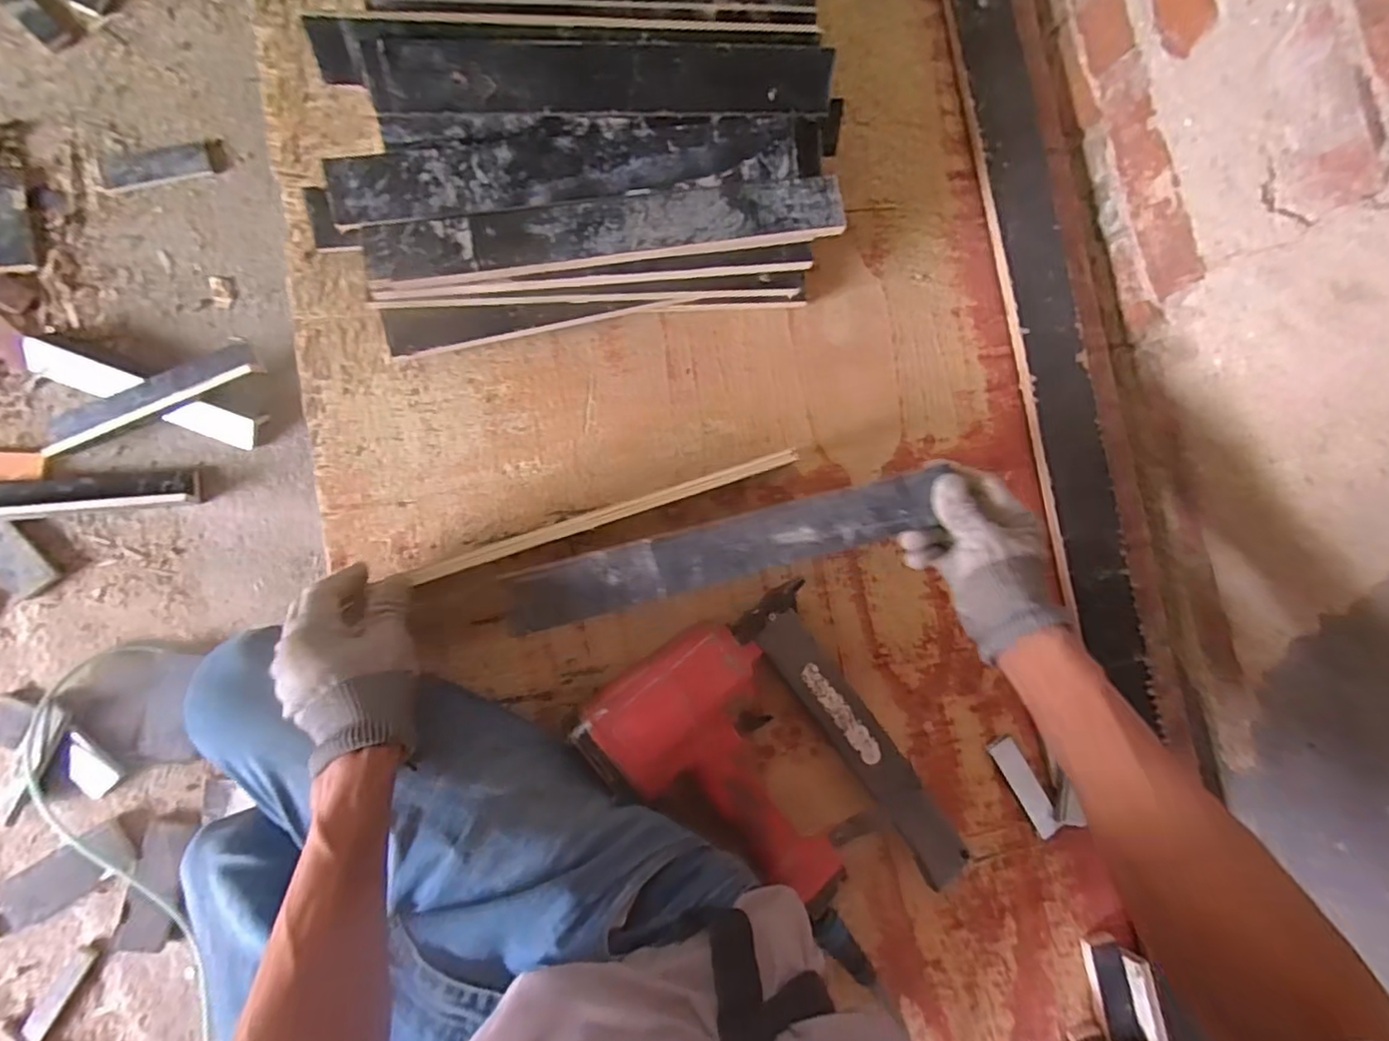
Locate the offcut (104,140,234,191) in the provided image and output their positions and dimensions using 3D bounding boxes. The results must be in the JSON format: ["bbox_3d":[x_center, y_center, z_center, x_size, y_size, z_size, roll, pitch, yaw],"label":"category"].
[{"bbox_3d":[-0.970,-0.652,1.118,0.204,0.015,0.063,-21,88,-10],"label":"offcut"}]

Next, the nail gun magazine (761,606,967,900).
[{"bbox_3d":[0.152,0.201,0.537,0.046,0.016,0.278,-36,91,-12],"label":"nail gun magazine"}]

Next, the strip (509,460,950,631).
[{"bbox_3d":[0.025,0.024,0.479,0.334,0.012,0.048,-15,87,-5],"label":"strip"}]

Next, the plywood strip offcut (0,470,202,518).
[{"bbox_3d":[-1.061,-0.042,1.024,0.391,0.017,0.057,-5,86,-9],"label":"plywood strip offcut"}]

